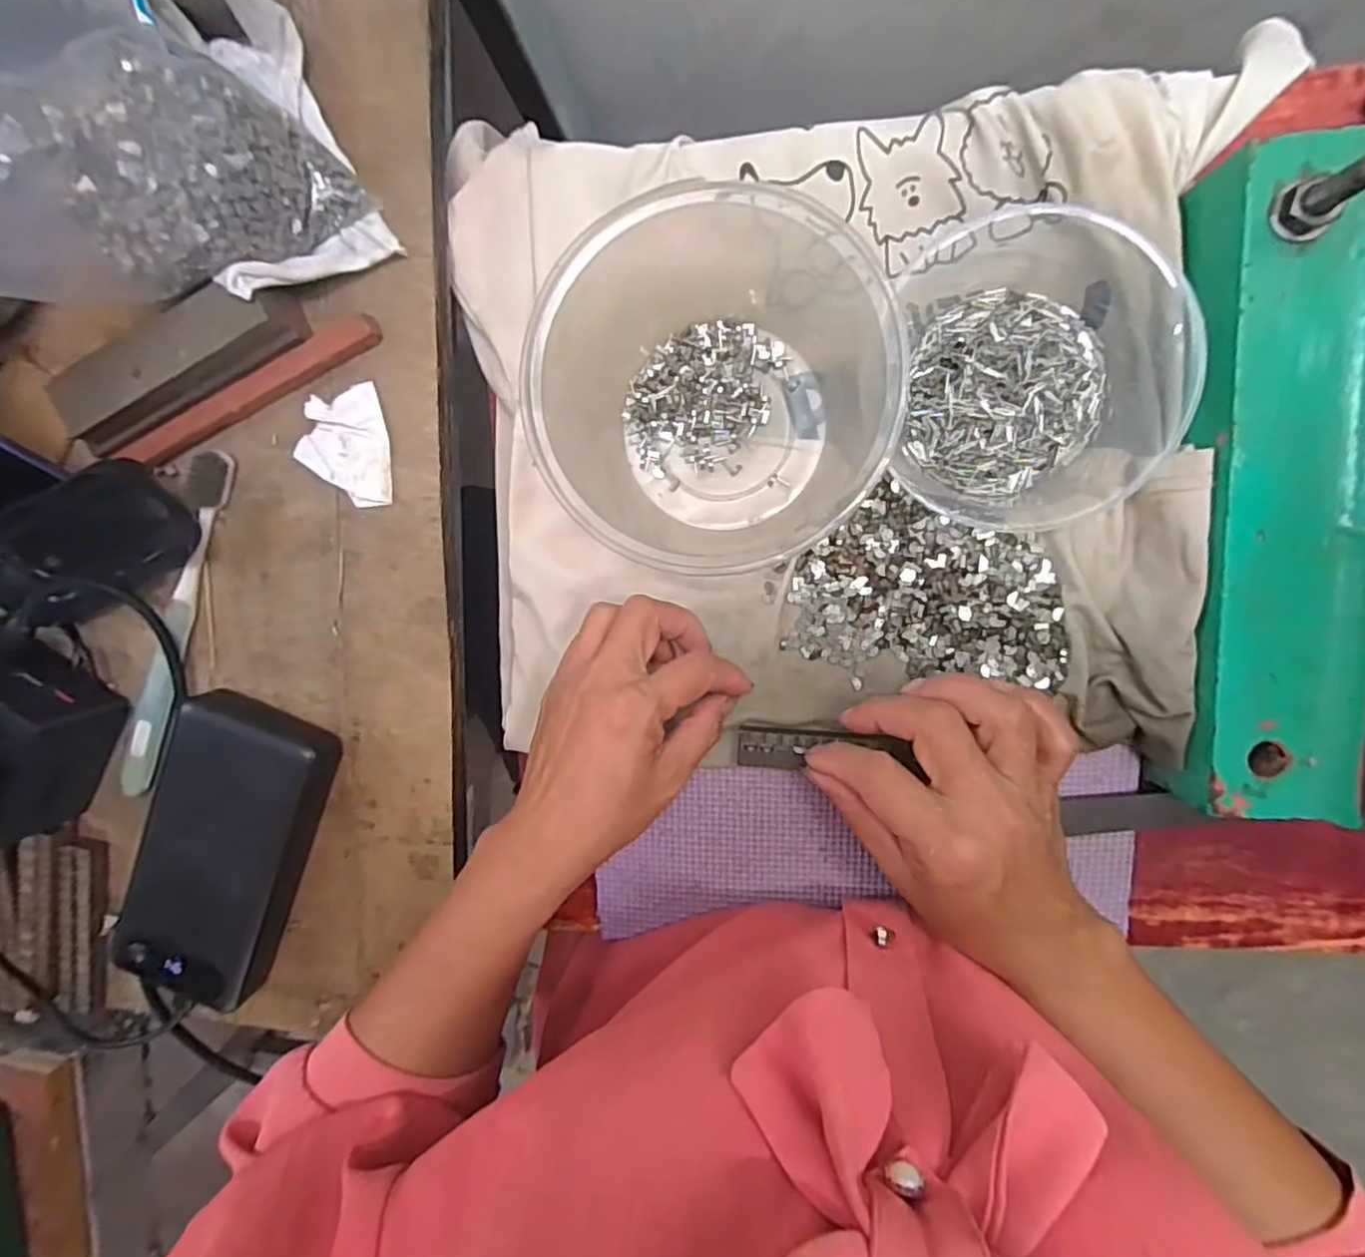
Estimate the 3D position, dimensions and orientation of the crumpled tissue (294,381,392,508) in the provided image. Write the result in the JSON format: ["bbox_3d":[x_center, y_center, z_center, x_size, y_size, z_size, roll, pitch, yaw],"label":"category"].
[{"bbox_3d":[-0.157,-0.083,0.306,0.038,0.009,0.053,-4,97,7],"label":"crumpled tissue"}]

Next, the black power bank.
[{"bbox_3d":[-0.233,0.115,0.329,0.073,0.031,0.154,22,100,3],"label":"black power bank"}]

